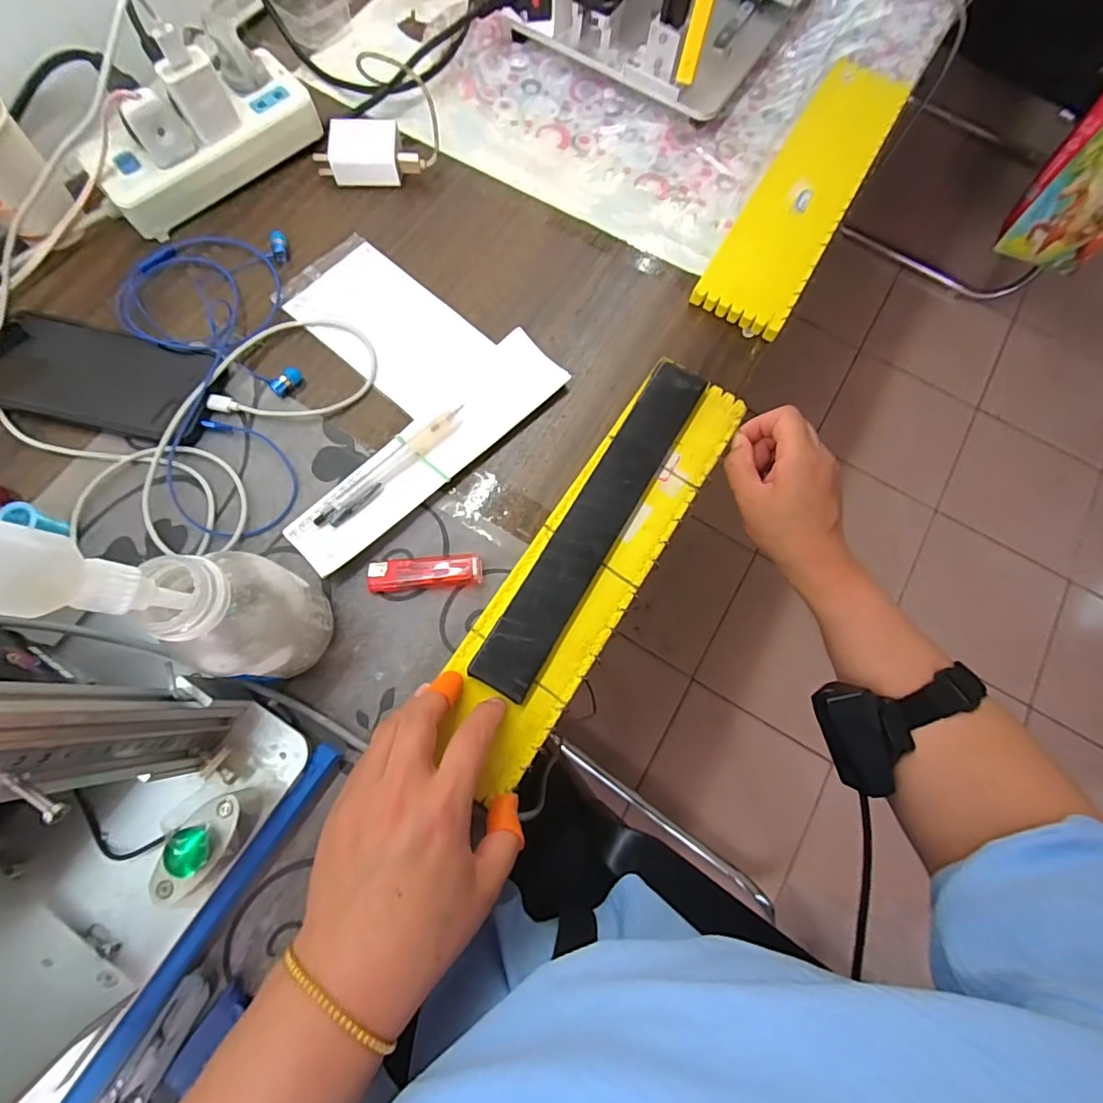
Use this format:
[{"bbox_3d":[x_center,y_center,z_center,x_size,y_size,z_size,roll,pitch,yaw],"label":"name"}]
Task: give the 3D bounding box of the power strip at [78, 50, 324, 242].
[{"bbox_3d":[-0.296,-0.350,0.447,0.190,0.045,0.065,-42,78,-13],"label":"power strip"}]

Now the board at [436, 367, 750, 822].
[{"bbox_3d":[0.033,-0.002,0.365,0.078,0.015,0.329,31,75,8],"label":"board"}]

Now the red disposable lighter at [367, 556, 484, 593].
[{"bbox_3d":[-0.089,0.015,0.364,0.078,0.013,0.023,-5,73,-3],"label":"red disposable lighter"}]

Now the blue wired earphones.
[{"bbox_3d":[-0.268,-0.145,0.399,0.132,0.016,0.287,-12,73,-5],"label":"blue wired earphones"}]

